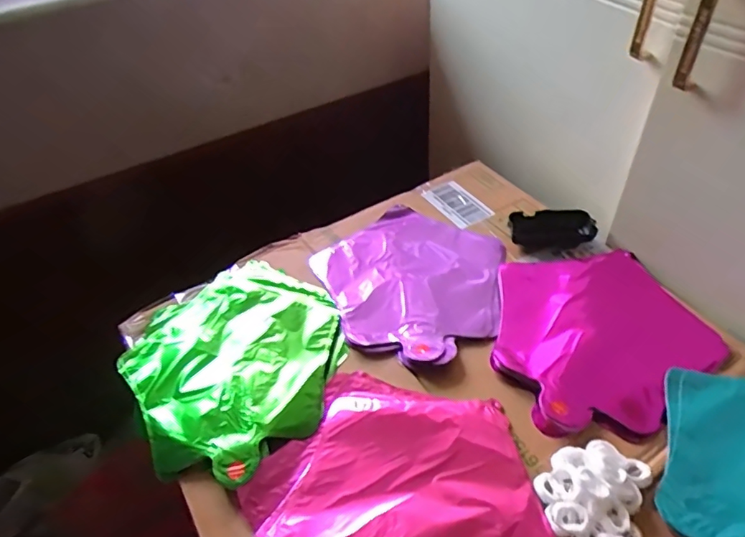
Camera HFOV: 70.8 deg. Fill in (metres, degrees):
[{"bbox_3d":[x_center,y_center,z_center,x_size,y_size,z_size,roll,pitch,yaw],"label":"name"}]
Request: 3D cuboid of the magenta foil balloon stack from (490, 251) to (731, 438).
[{"bbox_3d":[0.242,0.065,0.581,0.236,0.019,0.227,-21,46,-15],"label":"magenta foil balloon stack"}]

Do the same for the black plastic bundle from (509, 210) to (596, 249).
[{"bbox_3d":[0.236,-0.051,0.686,0.107,0.025,0.049,-2,44,4],"label":"black plastic bundle"}]

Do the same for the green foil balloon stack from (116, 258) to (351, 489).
[{"bbox_3d":[-0.146,0.093,0.577,0.228,0.016,0.256,-27,48,-21],"label":"green foil balloon stack"}]

